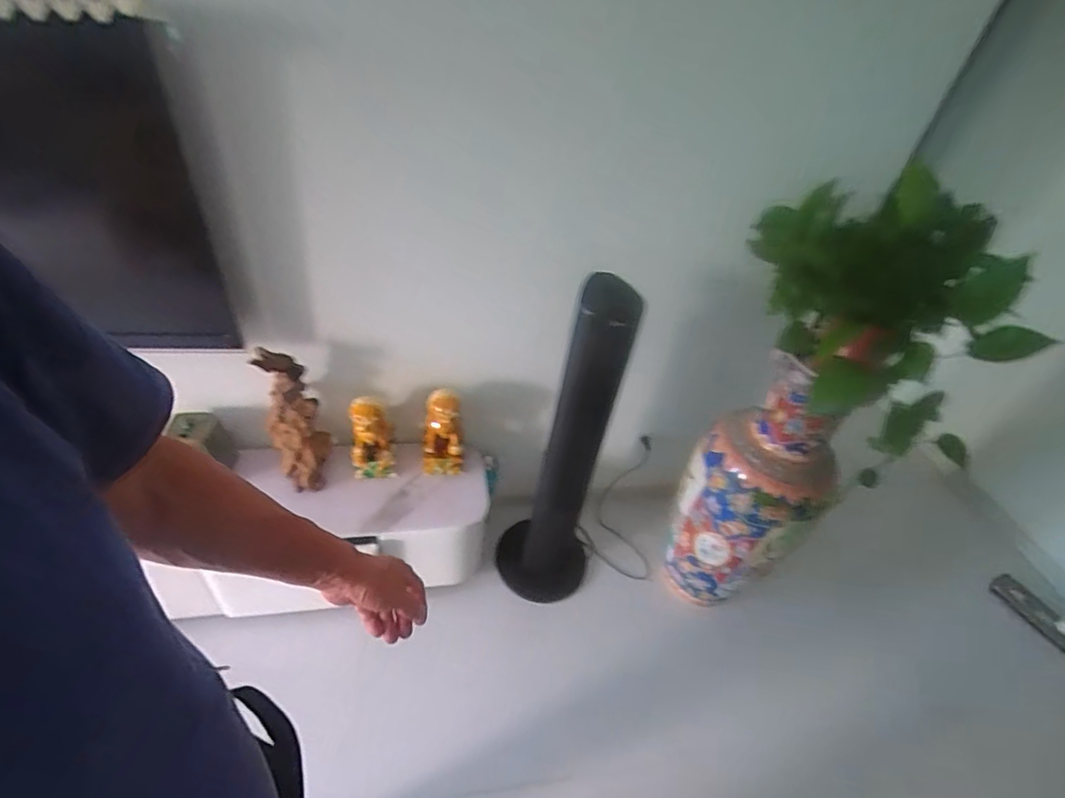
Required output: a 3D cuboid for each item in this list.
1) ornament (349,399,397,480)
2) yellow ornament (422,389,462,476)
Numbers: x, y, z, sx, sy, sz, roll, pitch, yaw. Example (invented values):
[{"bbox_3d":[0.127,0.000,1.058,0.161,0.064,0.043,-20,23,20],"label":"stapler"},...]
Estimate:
[{"bbox_3d":[-0.425,0.096,1.359,0.106,0.264,0.086,-7,43,-17],"label":"ornament"},{"bbox_3d":[-0.250,0.089,1.419,0.102,0.294,0.103,-4,42,-14],"label":"yellow ornament"}]

